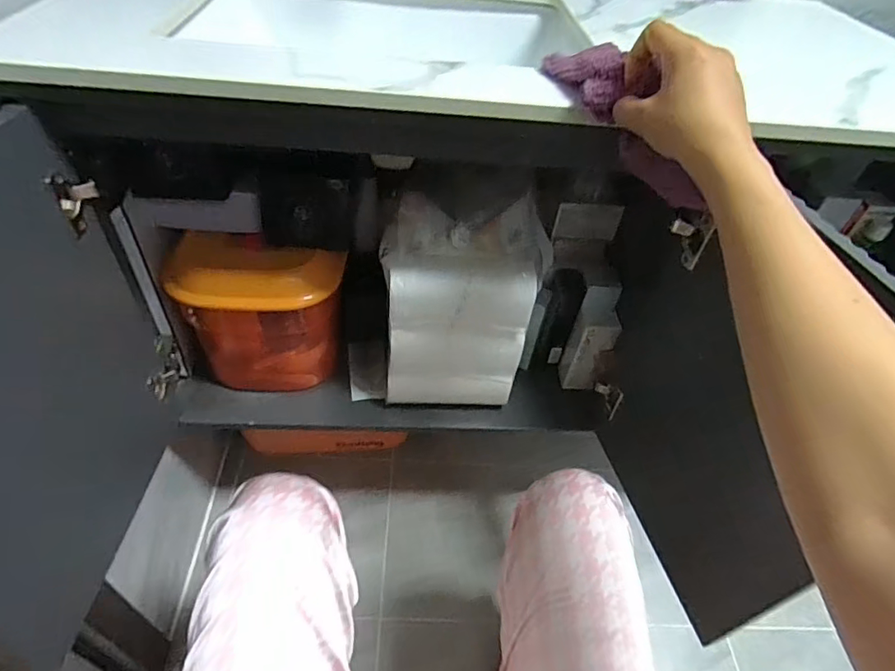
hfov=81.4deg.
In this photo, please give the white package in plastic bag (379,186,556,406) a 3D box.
[{"bbox_3d":[0.016,-0.035,0.714,0.193,0.271,0.110,2,45,-6],"label":"white package in plastic bag"}]

